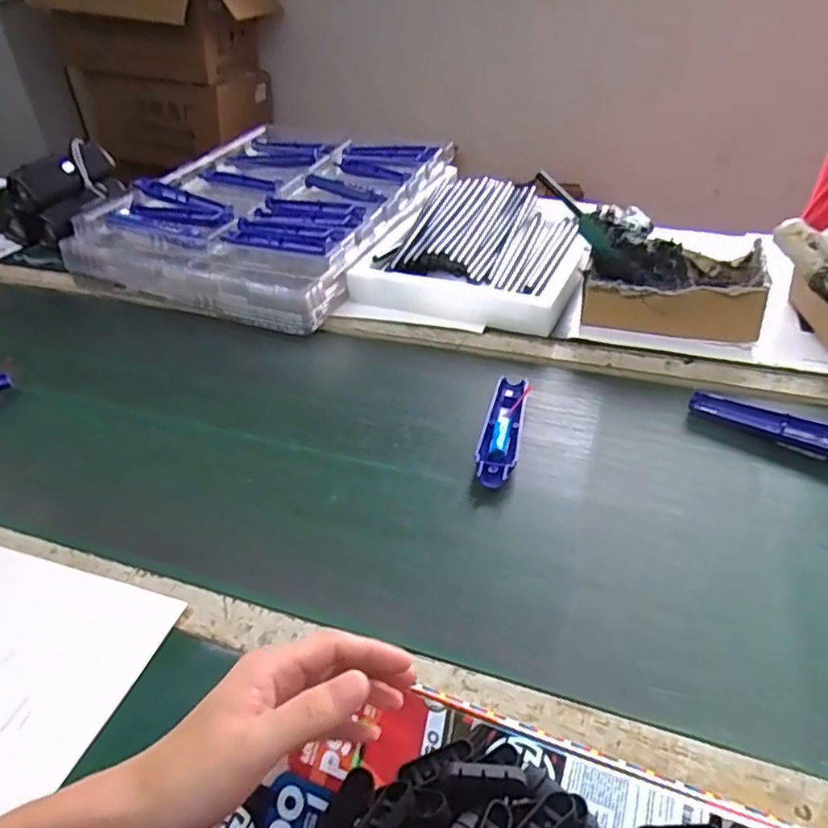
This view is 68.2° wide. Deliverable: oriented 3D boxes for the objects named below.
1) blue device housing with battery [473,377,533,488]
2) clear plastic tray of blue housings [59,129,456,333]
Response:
[{"bbox_3d":[0.091,0.011,0.621,0.038,0.017,0.164,8,39,14],"label":"blue device housing with battery"},{"bbox_3d":[-0.232,-0.354,1.037,0.430,0.072,0.579,12,40,18],"label":"clear plastic tray of blue housings"}]

